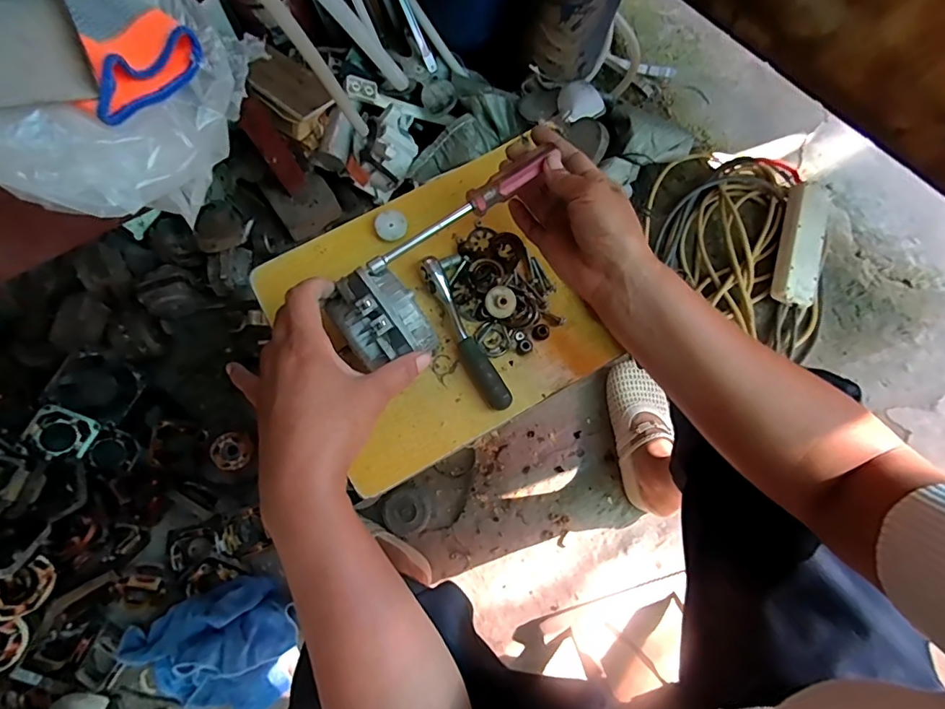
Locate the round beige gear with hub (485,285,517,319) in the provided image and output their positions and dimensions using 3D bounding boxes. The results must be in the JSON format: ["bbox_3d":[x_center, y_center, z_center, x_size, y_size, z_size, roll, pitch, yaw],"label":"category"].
[{"bbox_3d":[0.025,-0.047,0.436,0.027,0.007,0.028,0,78,0],"label":"round beige gear with hub"}]

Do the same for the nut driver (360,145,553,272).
[{"bbox_3d":[-0.011,-0.113,0.390,0.167,0.020,0.028,-34,80,-6],"label":"nut driver"}]

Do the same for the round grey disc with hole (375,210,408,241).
[{"bbox_3d":[-0.076,-0.120,0.457,0.028,0.006,0.027,0,78,0],"label":"round grey disc with hole"}]

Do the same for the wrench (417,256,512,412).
[{"bbox_3d":[-0.009,-0.019,0.441,0.023,0.024,0.151,-28,79,-6],"label":"wrench"}]

